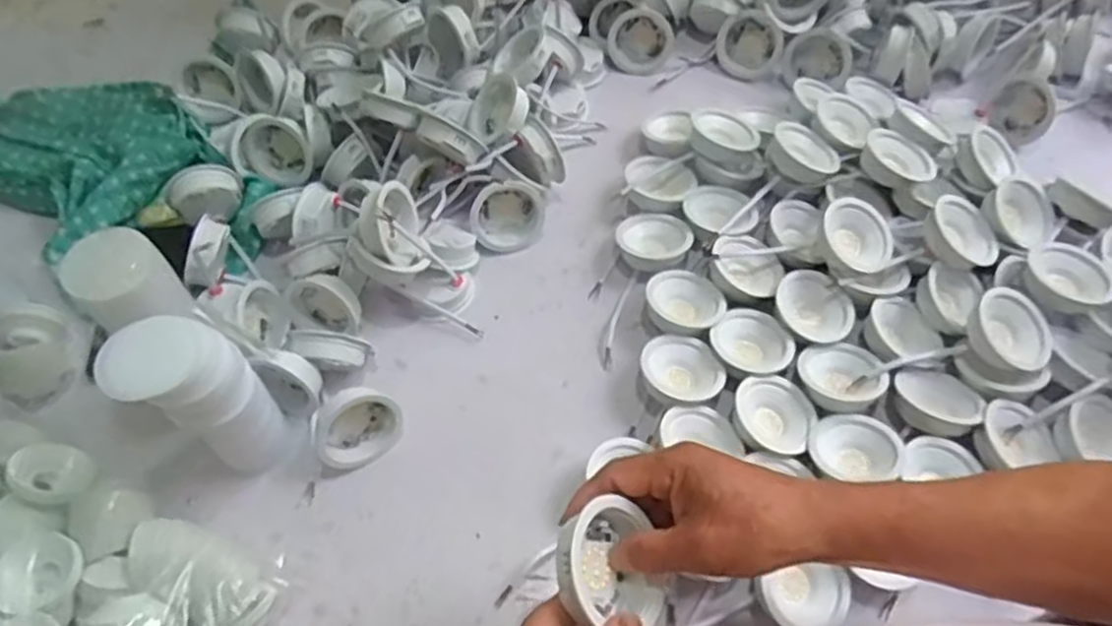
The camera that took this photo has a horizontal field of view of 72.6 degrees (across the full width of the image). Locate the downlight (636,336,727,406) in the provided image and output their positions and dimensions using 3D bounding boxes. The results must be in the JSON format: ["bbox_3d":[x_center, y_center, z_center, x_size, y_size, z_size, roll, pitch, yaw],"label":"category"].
[{"bbox_3d":[0.108,0.052,0.656,0.072,0.041,0.068,12,60,8],"label":"downlight"}]

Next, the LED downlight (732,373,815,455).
[{"bbox_3d":[0.182,0.084,0.633,0.065,0.030,0.069,0,59,1],"label":"LED downlight"}]

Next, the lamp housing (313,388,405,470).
[{"bbox_3d":[-0.165,0.092,0.629,0.068,0.066,0.029,-14,42,-23],"label":"lamp housing"}]

